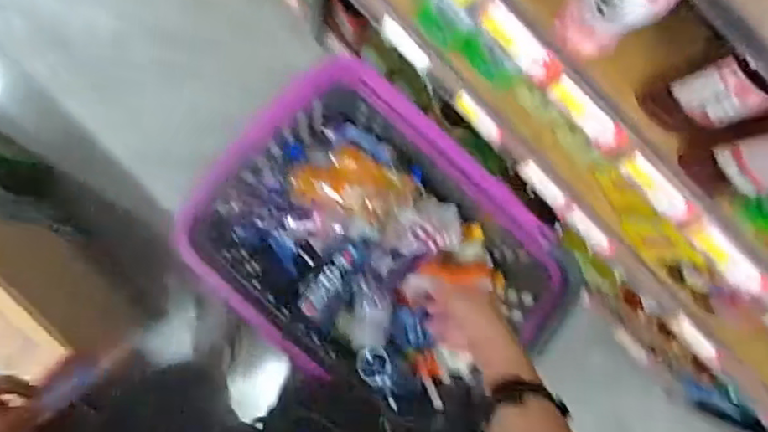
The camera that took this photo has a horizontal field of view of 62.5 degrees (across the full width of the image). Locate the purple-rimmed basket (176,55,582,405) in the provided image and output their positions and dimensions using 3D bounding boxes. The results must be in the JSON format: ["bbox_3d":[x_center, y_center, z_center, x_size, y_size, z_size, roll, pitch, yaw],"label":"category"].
[{"bbox_3d":[-0.016,0.062,1.122,0.560,0.260,0.447,44,85,-1],"label":"purple-rimmed basket"}]

